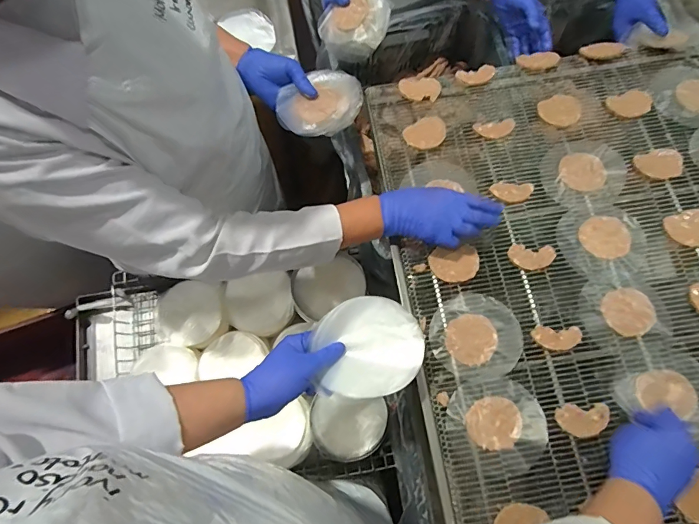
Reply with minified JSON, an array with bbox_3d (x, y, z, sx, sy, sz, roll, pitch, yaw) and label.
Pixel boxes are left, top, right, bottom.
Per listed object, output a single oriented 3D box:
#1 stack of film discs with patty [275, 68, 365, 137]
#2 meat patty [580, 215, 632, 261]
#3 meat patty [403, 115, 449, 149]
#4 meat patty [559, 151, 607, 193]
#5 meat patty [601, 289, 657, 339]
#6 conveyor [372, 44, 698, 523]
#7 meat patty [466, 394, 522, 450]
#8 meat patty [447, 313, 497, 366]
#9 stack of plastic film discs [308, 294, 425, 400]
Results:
[{"bbox_3d":[-0.043,-0.261,0.703,0.140,0.023,0.110,-41,79,-7],"label":"stack of film discs with patty"},{"bbox_3d":[0.380,-0.036,0.629,0.069,0.004,0.065,0,77,2],"label":"meat patty"},{"bbox_3d":[0.124,-0.209,0.697,0.067,0.012,0.051,-26,77,-4],"label":"meat patty"},{"bbox_3d":[0.364,-0.139,0.671,0.066,0.017,0.070,-31,78,-5],"label":"meat patty"},{"bbox_3d":[0.392,0.070,0.595,0.065,0.007,0.065,0,77,2],"label":"meat patty"},{"bbox_3d":[0.382,0.015,0.624,0.618,0.037,0.772,-11,72,-1],"label":"conveyor"},{"bbox_3d":[0.188,0.209,0.553,0.066,0.010,0.062,0,77,2],"label":"meat patty"},{"bbox_3d":[0.171,0.107,0.591,0.064,0.007,0.069,0,77,2],"label":"meat patty"},{"bbox_3d":[0.022,0.102,0.510,0.126,0.020,0.116,-36,78,-6],"label":"stack of plastic film discs"}]

